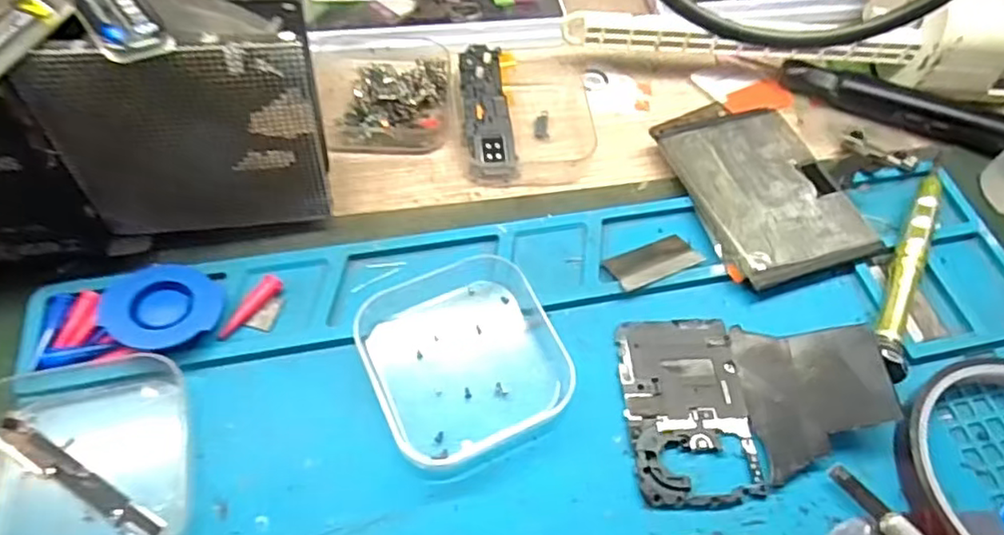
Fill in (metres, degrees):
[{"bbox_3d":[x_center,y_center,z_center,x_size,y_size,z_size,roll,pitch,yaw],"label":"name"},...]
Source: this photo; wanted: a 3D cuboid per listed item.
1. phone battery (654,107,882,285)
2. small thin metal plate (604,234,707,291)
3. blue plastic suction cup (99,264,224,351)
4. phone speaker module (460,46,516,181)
[{"bbox_3d":[0.109,-0.036,0.275,0.063,0.010,0.091,-15,61,-13],"label":"phone battery"},{"bbox_3d":[0.060,-0.002,0.255,0.038,0.004,0.018,-19,47,-22],"label":"small thin metal plate"},{"bbox_3d":[-0.116,0.014,0.219,0.034,0.014,0.033,2,58,-3],"label":"blue plastic suction cup"},{"bbox_3d":[-0.005,-0.069,0.290,0.024,0.007,0.065,-2,73,-9],"label":"phone speaker module"}]

